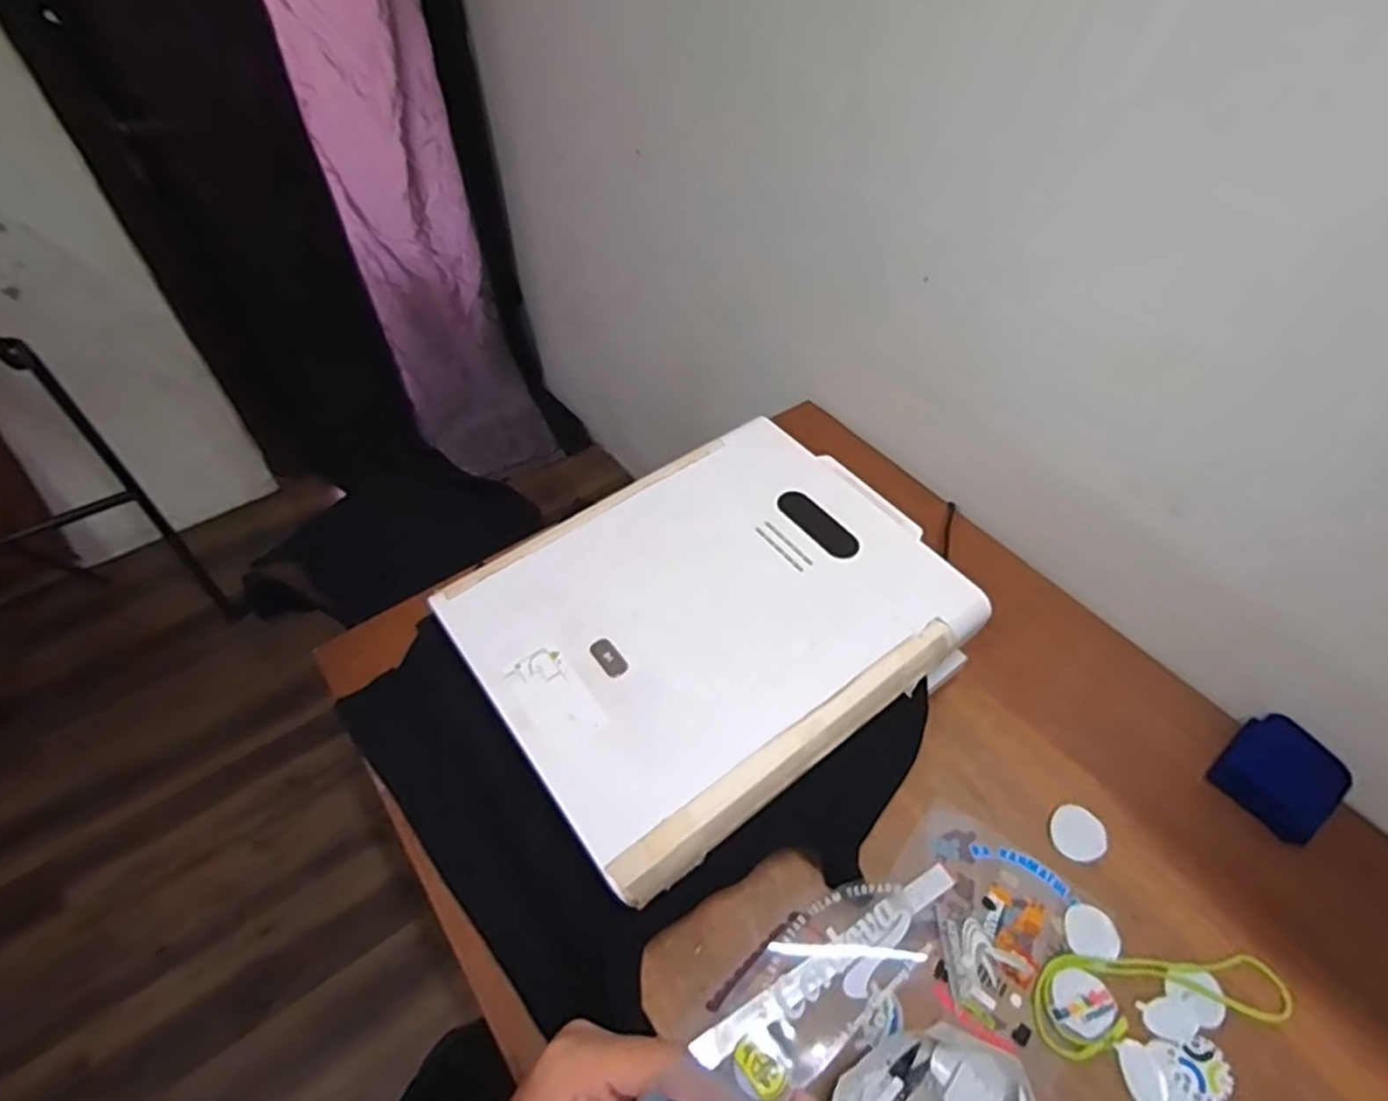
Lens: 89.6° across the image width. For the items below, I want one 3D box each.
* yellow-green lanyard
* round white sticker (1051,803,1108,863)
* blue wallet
[{"bbox_3d":[0.454,0.433,0.688,0.249,0.009,0.081,-6,51,-6],"label":"yellow-green lanyard"},{"bbox_3d":[0.433,0.318,0.786,0.055,0.004,0.060,-6,51,8],"label":"round white sticker"},{"bbox_3d":[0.683,0.260,0.813,0.136,0.029,0.106,-31,57,-24],"label":"blue wallet"}]

